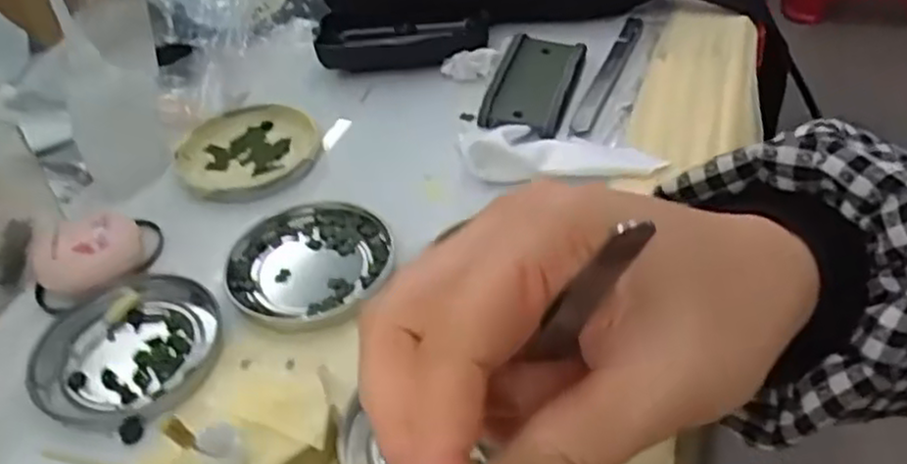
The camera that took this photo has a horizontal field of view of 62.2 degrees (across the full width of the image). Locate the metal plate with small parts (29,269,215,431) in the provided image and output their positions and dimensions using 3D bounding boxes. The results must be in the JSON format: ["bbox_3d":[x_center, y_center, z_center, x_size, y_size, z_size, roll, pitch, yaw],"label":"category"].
[{"bbox_3d":[-0.143,0.050,0.328,0.075,0.007,0.076,-3,42,3],"label":"metal plate with small parts"}]

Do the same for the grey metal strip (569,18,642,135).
[{"bbox_3d":[0.095,-0.099,0.459,0.014,0.006,0.131,14,46,21],"label":"grey metal strip"}]

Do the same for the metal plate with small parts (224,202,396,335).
[{"bbox_3d":[-0.069,0.016,0.357,0.074,0.009,0.077,-3,42,3],"label":"metal plate with small parts"}]

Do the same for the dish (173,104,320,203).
[{"bbox_3d":[-0.117,-0.048,0.424,0.075,0.011,0.071,-3,42,3],"label":"dish"}]

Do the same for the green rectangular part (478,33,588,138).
[{"bbox_3d":[0.048,-0.087,0.443,0.045,0.018,0.086,9,44,16],"label":"green rectangular part"}]

